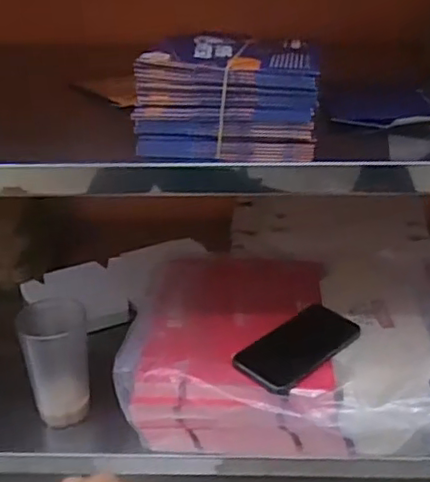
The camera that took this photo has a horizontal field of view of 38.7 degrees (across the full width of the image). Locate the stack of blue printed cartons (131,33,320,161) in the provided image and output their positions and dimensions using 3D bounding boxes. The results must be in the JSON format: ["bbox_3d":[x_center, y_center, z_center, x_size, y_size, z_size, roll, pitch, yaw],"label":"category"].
[{"bbox_3d":[0.017,-0.144,0.599,0.163,0.091,0.131,4,28,8],"label":"stack of blue printed cartons"}]

